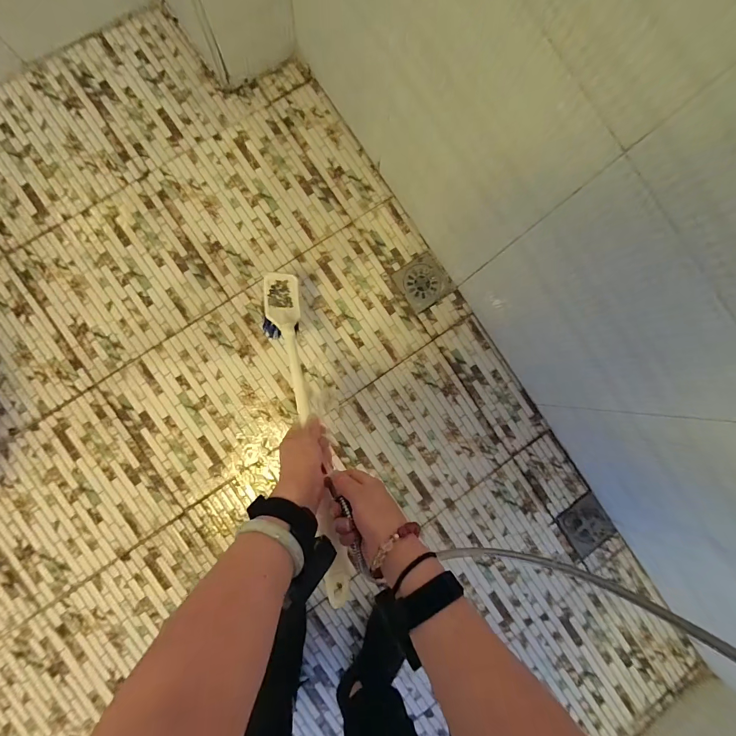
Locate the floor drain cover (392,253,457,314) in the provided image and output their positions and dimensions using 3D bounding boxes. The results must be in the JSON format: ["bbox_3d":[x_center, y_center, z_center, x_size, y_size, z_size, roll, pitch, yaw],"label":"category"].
[{"bbox_3d":[0.121,-0.186,0.776,0.101,0.007,0.102,-34,89,-6],"label":"floor drain cover"}]

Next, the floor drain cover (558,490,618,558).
[{"bbox_3d":[0.472,0.340,0.777,0.095,0.009,0.105,-33,88,0],"label":"floor drain cover"}]

